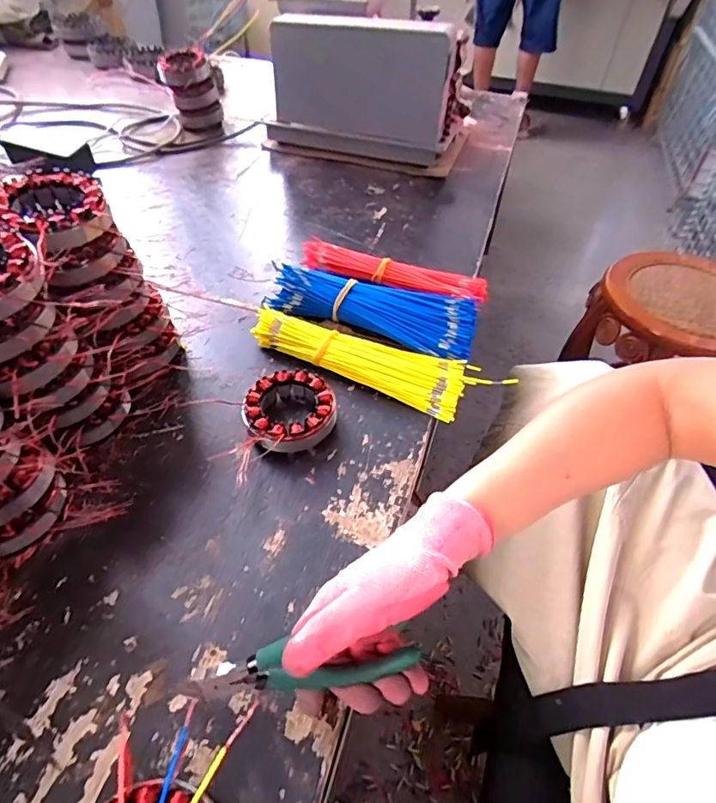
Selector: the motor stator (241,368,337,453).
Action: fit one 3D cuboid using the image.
[{"bbox_3d":[-0.069,0.008,0.498,0.085,0.033,0.083,2,48,-2],"label":"motor stator"}]

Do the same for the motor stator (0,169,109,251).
[{"bbox_3d":[-0.252,-0.159,0.419,0.079,0.030,0.084,-23,53,-22],"label":"motor stator"}]

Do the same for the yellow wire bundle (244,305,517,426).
[{"bbox_3d":[0.016,-0.045,0.553,0.267,0.031,0.068,21,50,15],"label":"yellow wire bundle"}]

